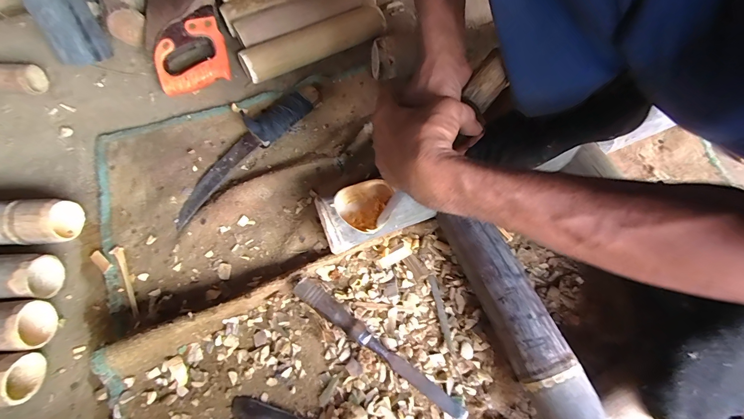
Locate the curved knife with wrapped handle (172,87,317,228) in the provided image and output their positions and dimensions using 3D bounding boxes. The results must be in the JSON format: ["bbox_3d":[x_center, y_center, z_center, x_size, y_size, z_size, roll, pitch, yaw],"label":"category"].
[{"bbox_3d":[-0.199,-0.101,0.518,0.062,0.032,0.294,38,69,15],"label":"curved knife with wrapped handle"}]

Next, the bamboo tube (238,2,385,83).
[{"bbox_3d":[-0.103,-0.299,0.603,0.263,0.048,0.052,-28,68,-14],"label":"bamboo tube"}]

